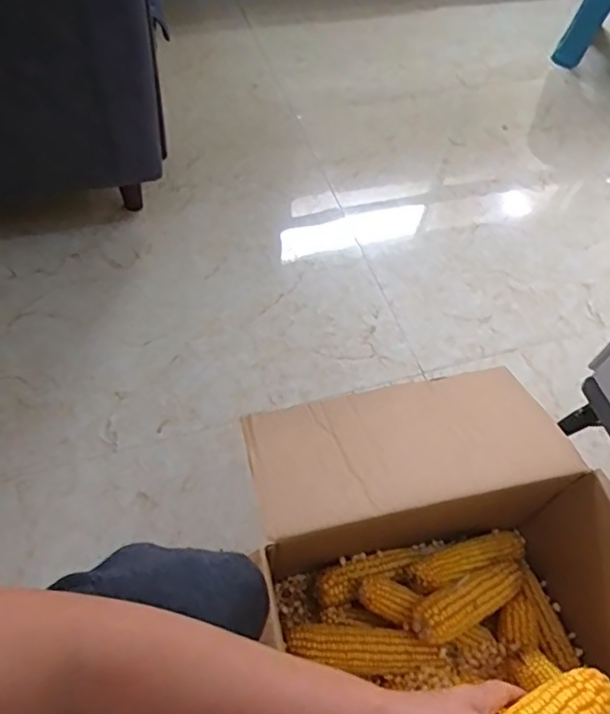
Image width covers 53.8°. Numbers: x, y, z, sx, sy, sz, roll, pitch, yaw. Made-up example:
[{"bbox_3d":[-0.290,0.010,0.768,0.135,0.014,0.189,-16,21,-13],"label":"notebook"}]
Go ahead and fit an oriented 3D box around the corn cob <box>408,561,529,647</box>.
[{"bbox_3d":[0.221,0.303,0.764,0.199,0.043,0.053,-11,57,-33],"label":"corn cob"}]

